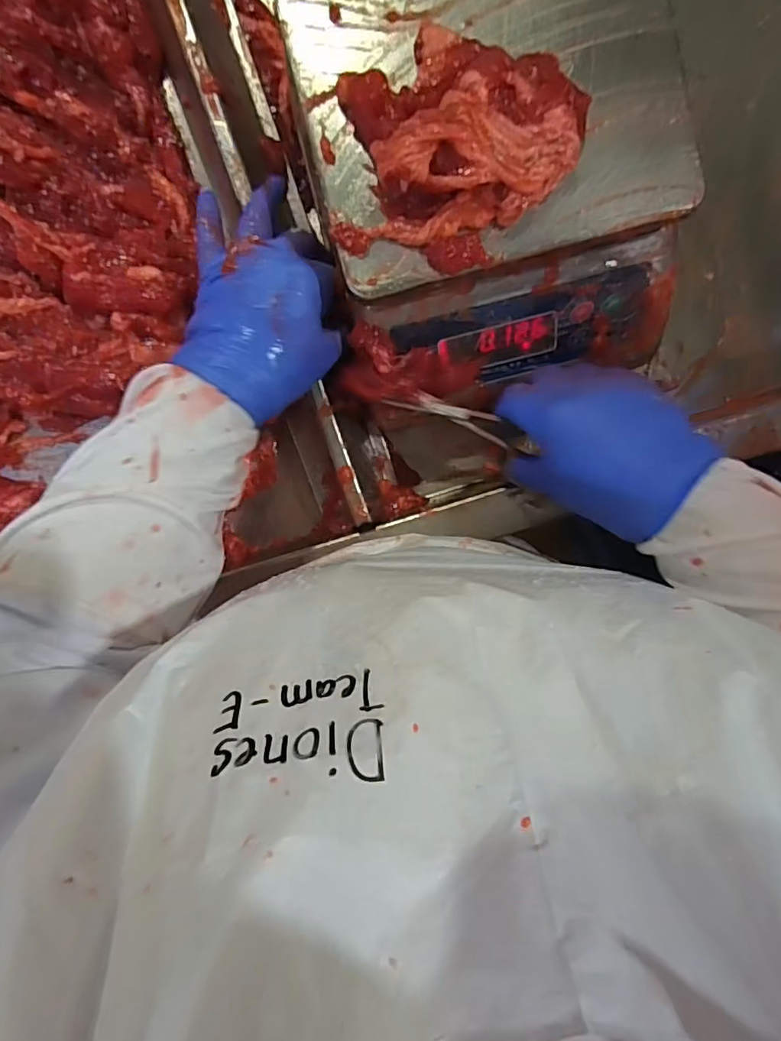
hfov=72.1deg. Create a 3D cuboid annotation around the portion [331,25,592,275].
[{"bbox_3d":[0.040,-0.213,0.308,0.134,0.032,0.121,9,98,-2],"label":"portion"}]

